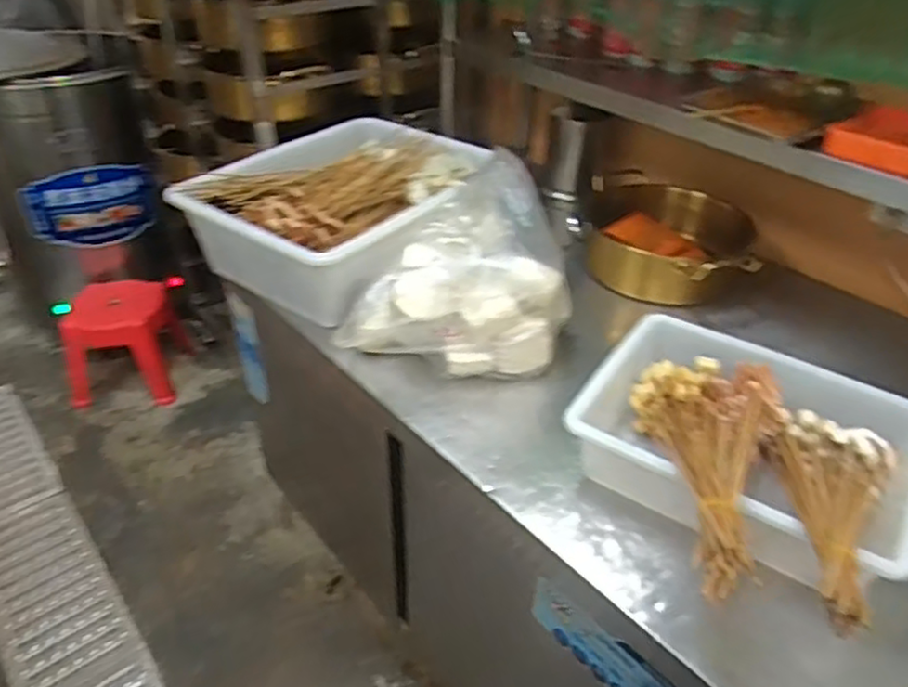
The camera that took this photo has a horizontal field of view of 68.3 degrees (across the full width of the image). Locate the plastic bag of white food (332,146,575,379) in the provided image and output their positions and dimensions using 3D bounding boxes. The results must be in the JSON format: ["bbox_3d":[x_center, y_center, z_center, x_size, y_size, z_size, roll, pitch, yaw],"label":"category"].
[{"bbox_3d":[0.005,-0.103,0.973,0.299,0.234,0.234,-3,36,-8],"label":"plastic bag of white food"}]

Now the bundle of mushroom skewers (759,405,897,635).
[{"bbox_3d":[0.364,0.155,0.648,0.122,0.055,0.386,22,21,24],"label":"bundle of mushroom skewers"}]

